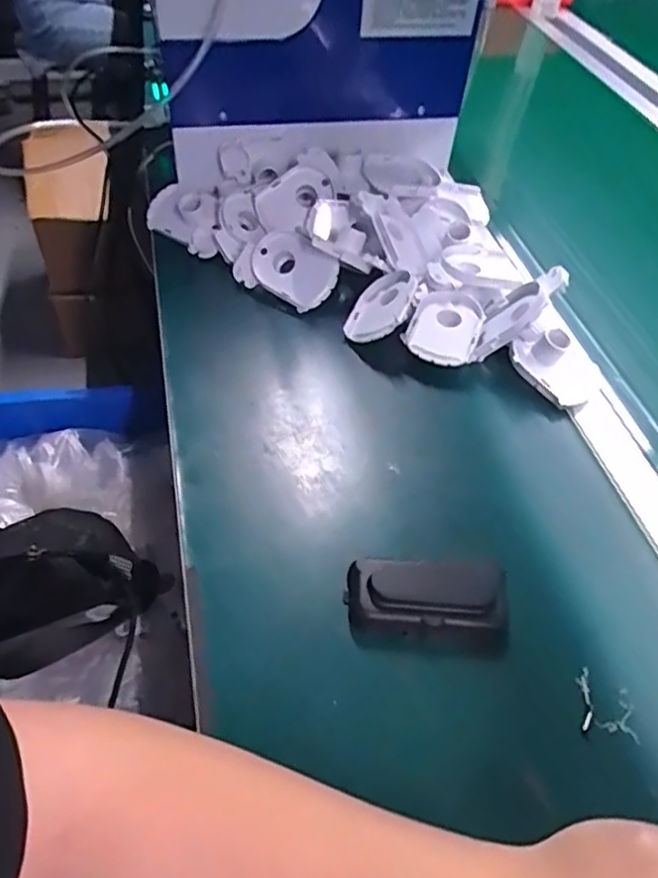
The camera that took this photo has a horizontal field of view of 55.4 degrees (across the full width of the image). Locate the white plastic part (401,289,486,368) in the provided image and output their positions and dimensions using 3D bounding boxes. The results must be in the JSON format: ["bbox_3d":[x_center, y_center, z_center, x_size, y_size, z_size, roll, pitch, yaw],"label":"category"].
[{"bbox_3d":[0.111,-0.108,0.592,0.062,0.026,0.084,20,51,13],"label":"white plastic part"}]

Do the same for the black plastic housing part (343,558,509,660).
[{"bbox_3d":[0.069,0.113,0.424,0.109,0.031,0.064,0,50,-5],"label":"black plastic housing part"}]

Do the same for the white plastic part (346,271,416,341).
[{"bbox_3d":[0.051,-0.127,0.603,0.065,0.016,0.083,-8,51,36],"label":"white plastic part"}]

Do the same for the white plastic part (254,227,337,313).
[{"bbox_3d":[-0.035,-0.171,0.631,0.082,0.062,0.014,36,12,6],"label":"white plastic part"}]

